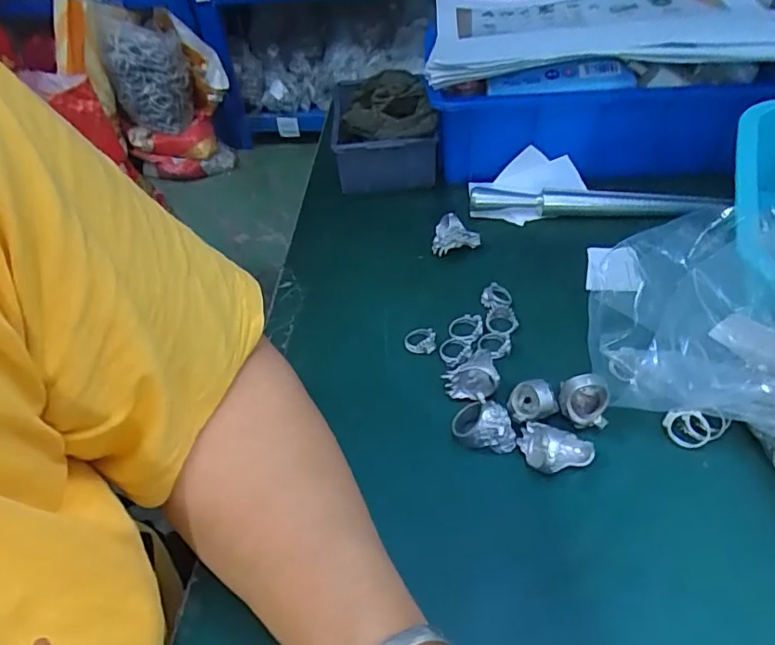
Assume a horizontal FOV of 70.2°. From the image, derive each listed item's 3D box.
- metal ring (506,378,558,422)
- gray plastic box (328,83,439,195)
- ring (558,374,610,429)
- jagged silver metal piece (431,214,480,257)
[{"bbox_3d":[0.084,0.047,0.324,0.024,0.026,0.022,-3,45,3],"label":"metal ring"},{"bbox_3d":[-0.006,-0.180,0.529,0.087,0.056,0.138,-6,45,0],"label":"gray plastic box"},{"bbox_3d":[0.114,0.043,0.321,0.027,0.032,0.019,4,16,3],"label":"ring"},{"bbox_3d":[0.054,-0.071,0.442,0.036,0.030,0.018,-16,46,-10],"label":"jagged silver metal piece"}]

